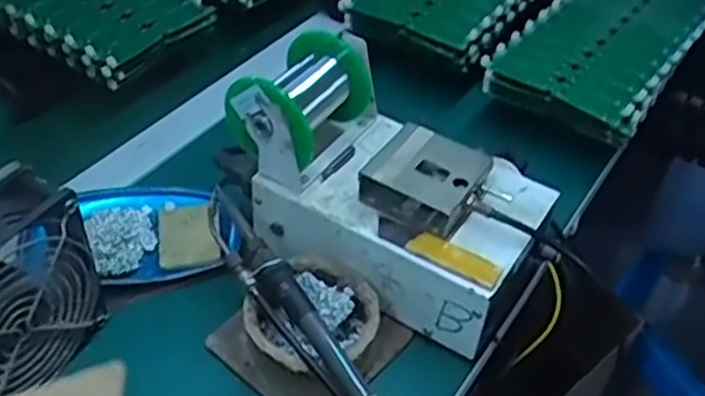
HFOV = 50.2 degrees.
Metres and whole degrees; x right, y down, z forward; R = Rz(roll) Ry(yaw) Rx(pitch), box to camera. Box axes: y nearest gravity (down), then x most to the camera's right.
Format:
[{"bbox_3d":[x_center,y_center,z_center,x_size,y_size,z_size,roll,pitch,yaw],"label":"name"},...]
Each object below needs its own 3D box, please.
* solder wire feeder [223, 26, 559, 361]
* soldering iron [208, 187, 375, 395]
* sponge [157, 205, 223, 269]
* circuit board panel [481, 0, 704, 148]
[{"bbox_3d":[0.023,-0.010,0.506,0.203,0.124,0.113,23,47,18],"label":"solder wire feeder"},{"bbox_3d":[-0.025,0.085,0.455,0.030,0.054,0.227,-27,53,-29],"label":"soldering iron"},{"bbox_3d":[-0.120,0.028,0.546,0.040,0.006,0.054,-8,46,-13],"label":"sponge"},{"bbox_3d":[0.237,-0.152,0.684,0.136,0.024,0.268,30,50,24],"label":"circuit board panel"}]

